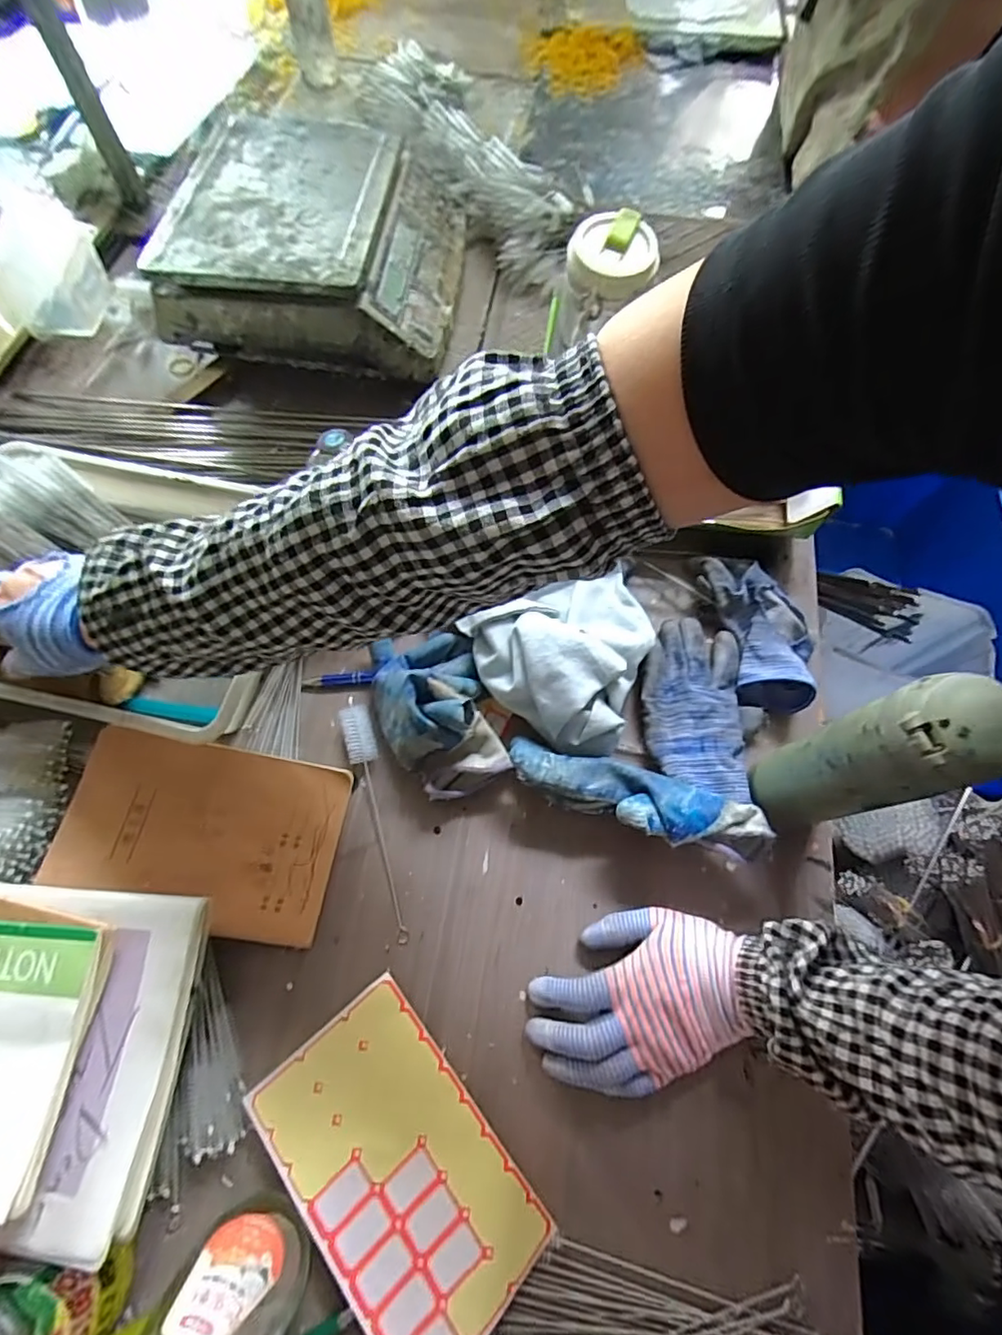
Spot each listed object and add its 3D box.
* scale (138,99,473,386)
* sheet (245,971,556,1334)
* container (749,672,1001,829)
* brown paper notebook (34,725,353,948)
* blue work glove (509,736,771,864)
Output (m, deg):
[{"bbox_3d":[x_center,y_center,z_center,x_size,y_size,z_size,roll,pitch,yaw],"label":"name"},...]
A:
[{"bbox_3d":[-0.203,-0.485,0.637,0.284,0.117,0.284,5,71,2],"label":"scale"},{"bbox_3d":[-0.071,0.339,0.377,0.119,0.007,0.198,-35,68,-22],"label":"sheet"},{"bbox_3d":[0.245,0.064,0.385,0.060,0.210,0.063,0,71,1],"label":"container"},{"bbox_3d":[-0.233,0.131,0.441,0.196,0.012,0.138,16,65,-15],"label":"brown paper notebook"},{"bbox_3d":[0.106,0.108,0.463,0.205,0.055,0.056,15,72,6],"label":"blue work glove"}]

